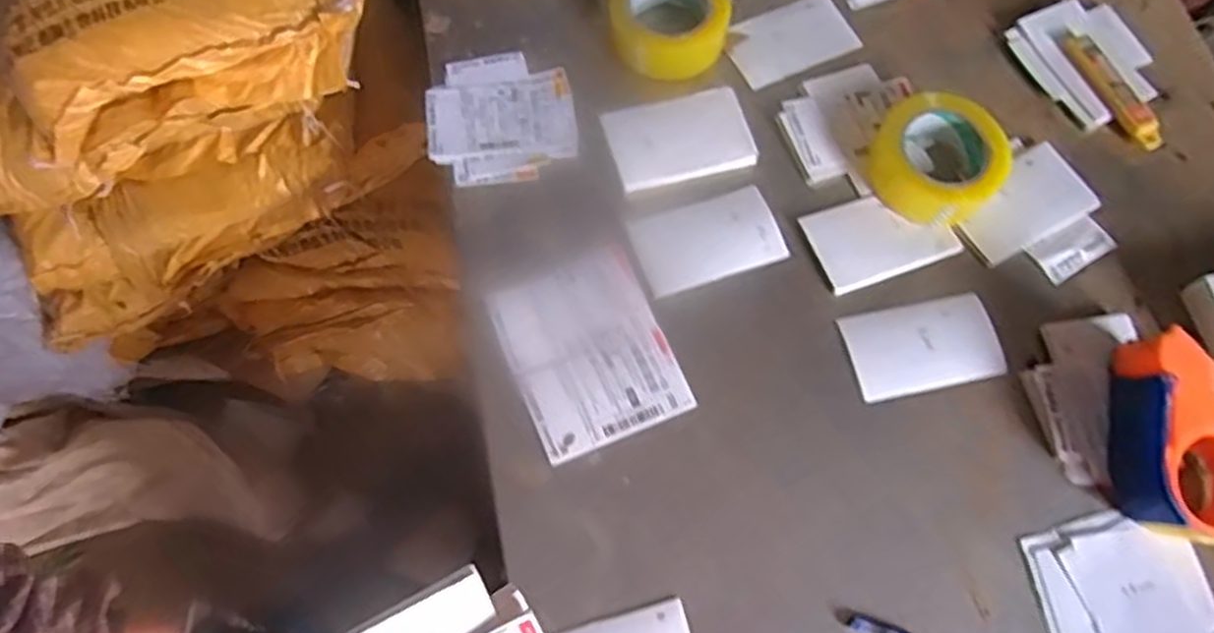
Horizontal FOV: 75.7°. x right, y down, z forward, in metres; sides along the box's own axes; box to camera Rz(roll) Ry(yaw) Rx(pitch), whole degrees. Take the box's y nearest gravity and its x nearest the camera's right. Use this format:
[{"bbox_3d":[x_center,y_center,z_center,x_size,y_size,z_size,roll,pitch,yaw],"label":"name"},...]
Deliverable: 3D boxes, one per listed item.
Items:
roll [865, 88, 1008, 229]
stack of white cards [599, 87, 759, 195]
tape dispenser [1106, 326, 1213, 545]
[{"bbox_3d":[0.300,-0.142,0.708,0.110,0.045,0.111,0,69,1],"label":"roll"},{"bbox_3d":[0.068,-0.166,0.731,0.129,0.010,0.087,-16,70,-5],"label":"stack of white cards"},{"bbox_3d":[0.454,0.093,0.605,0.092,0.072,0.152,6,69,3],"label":"tape dispenser"}]

